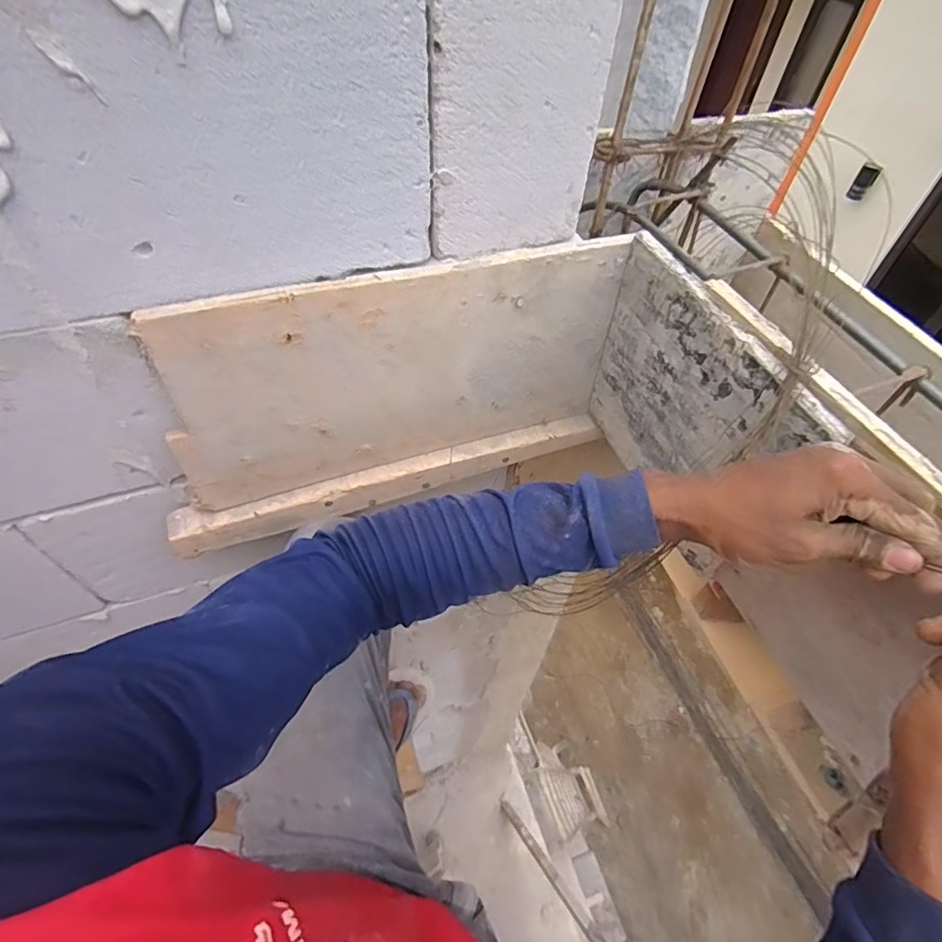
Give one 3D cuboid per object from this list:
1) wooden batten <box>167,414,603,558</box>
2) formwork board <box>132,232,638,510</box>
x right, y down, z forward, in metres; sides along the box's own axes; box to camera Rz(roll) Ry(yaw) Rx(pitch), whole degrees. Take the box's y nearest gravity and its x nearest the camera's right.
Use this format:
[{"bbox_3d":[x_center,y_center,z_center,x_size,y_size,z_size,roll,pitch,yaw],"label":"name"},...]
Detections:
[{"bbox_3d":[-0.082,0.013,0.641,0.509,0.046,0.037,-14,55,-13],"label":"wooden batten"},{"bbox_3d":[-0.064,-0.098,0.537,0.445,0.229,0.020,-16,56,-14],"label":"formwork board"}]

